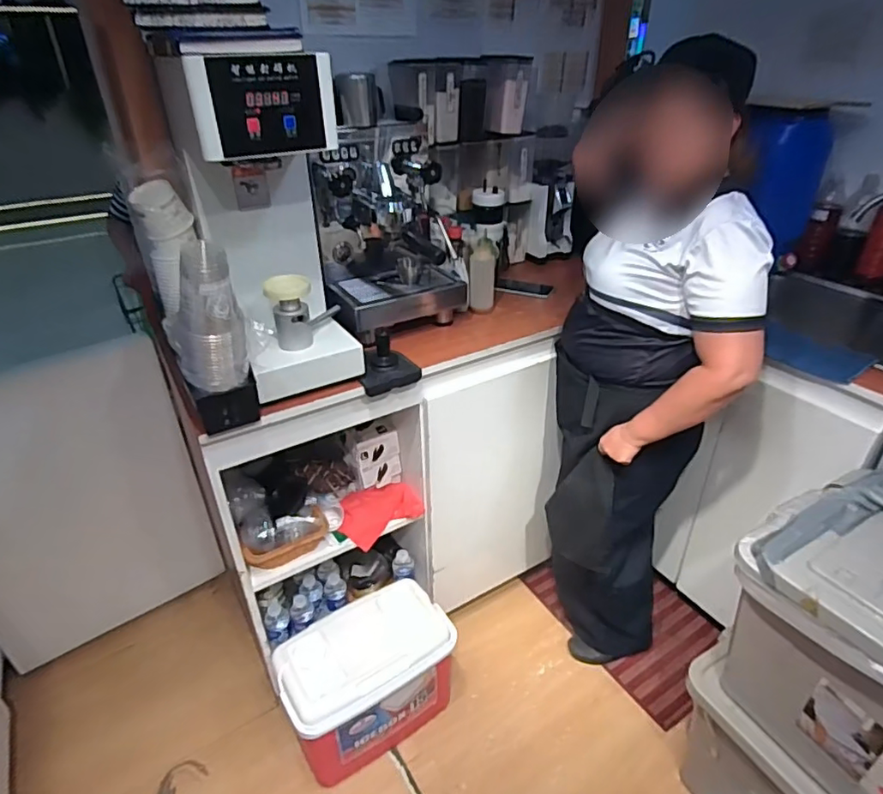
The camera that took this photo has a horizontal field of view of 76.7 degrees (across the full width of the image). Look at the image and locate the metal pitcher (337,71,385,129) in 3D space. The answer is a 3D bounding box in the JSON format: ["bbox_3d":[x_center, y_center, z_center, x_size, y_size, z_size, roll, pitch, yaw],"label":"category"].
[{"bbox_3d":[-0.167,-0.623,1.171,0.091,0.094,0.094,-2,32,-2],"label":"metal pitcher"}]

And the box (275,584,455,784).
[{"bbox_3d":[-0.179,0.696,1.369,0.402,0.323,0.235,-22,37,-29],"label":"box"}]

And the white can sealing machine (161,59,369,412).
[{"bbox_3d":[-0.315,-0.309,1.006,0.214,0.523,0.288,-19,36,-26],"label":"white can sealing machine"}]

